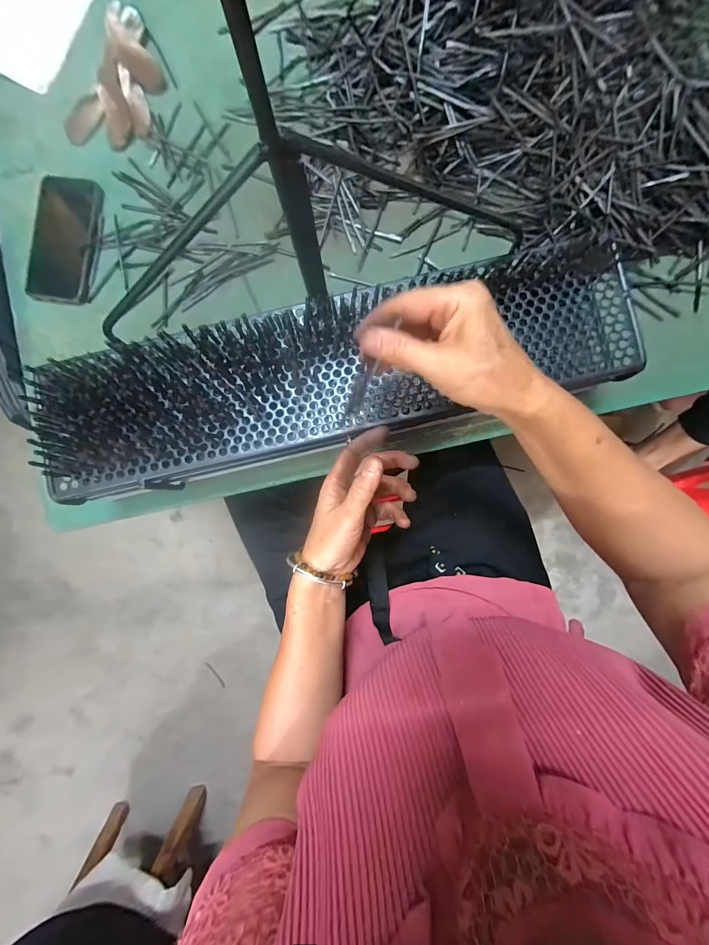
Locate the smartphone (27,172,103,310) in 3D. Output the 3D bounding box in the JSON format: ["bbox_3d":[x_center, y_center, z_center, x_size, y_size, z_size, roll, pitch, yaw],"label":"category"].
[{"bbox_3d":[-0.378,-0.306,0.409,0.089,0.007,0.167,4,88,1],"label":"smartphone"}]

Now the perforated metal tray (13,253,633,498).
[{"bbox_3d":[-0.015,-0.101,0.303,0.579,0.040,0.145,-11,87,1],"label":"perforated metal tray"}]

